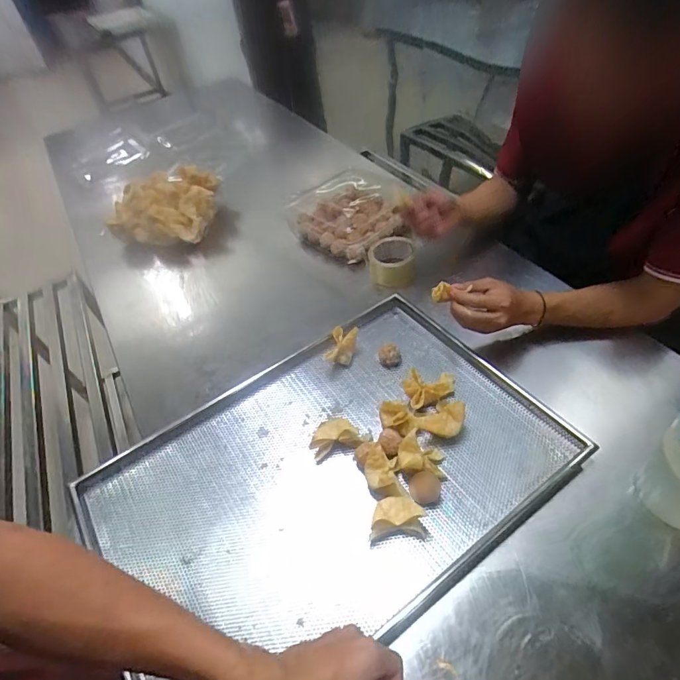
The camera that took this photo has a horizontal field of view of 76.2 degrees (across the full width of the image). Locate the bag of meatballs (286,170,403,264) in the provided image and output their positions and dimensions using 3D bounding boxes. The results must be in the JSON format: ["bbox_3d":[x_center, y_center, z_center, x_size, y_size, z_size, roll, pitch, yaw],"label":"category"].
[{"bbox_3d":[0.032,-0.283,0.962,0.229,0.075,0.227,-29,51,-16],"label":"bag of meatballs"}]

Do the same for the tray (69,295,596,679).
[{"bbox_3d":[-0.018,0.187,0.614,0.610,0.044,0.411,-31,53,-19],"label":"tray"}]

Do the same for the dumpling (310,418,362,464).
[{"bbox_3d":[-0.008,0.140,0.630,0.069,0.039,0.045,-14,49,-4],"label":"dumpling"}]

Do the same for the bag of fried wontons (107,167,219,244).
[{"bbox_3d":[-0.442,-0.340,1.085,0.254,0.112,0.199,3,50,11],"label":"bag of fried wontons"}]

